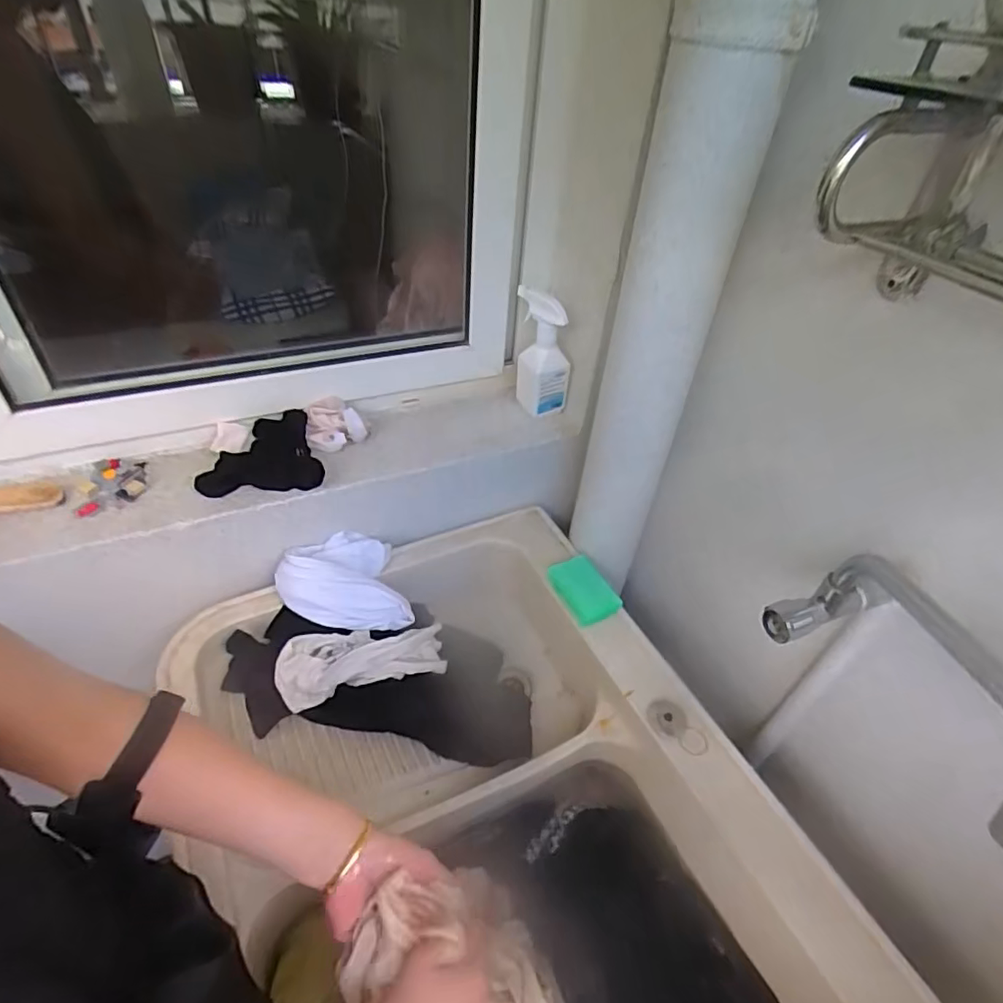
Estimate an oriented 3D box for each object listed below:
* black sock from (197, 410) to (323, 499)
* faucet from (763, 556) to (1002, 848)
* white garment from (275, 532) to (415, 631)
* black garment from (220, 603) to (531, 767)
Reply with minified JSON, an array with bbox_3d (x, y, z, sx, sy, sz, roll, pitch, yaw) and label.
[{"bbox_3d":[-0.325,-0.060,0.775,0.149,0.064,0.100,-7,43,-14],"label":"black sock"},{"bbox_3d":[0.293,0.108,0.401,0.111,0.089,0.248,4,17,-2],"label":"faucet"},{"bbox_3d":[-0.218,0.110,0.801,0.168,0.071,0.125,-3,42,-9],"label":"white garment"},{"bbox_3d":[-0.156,0.227,0.757,0.390,0.138,0.163,3,42,-3],"label":"black garment"}]

